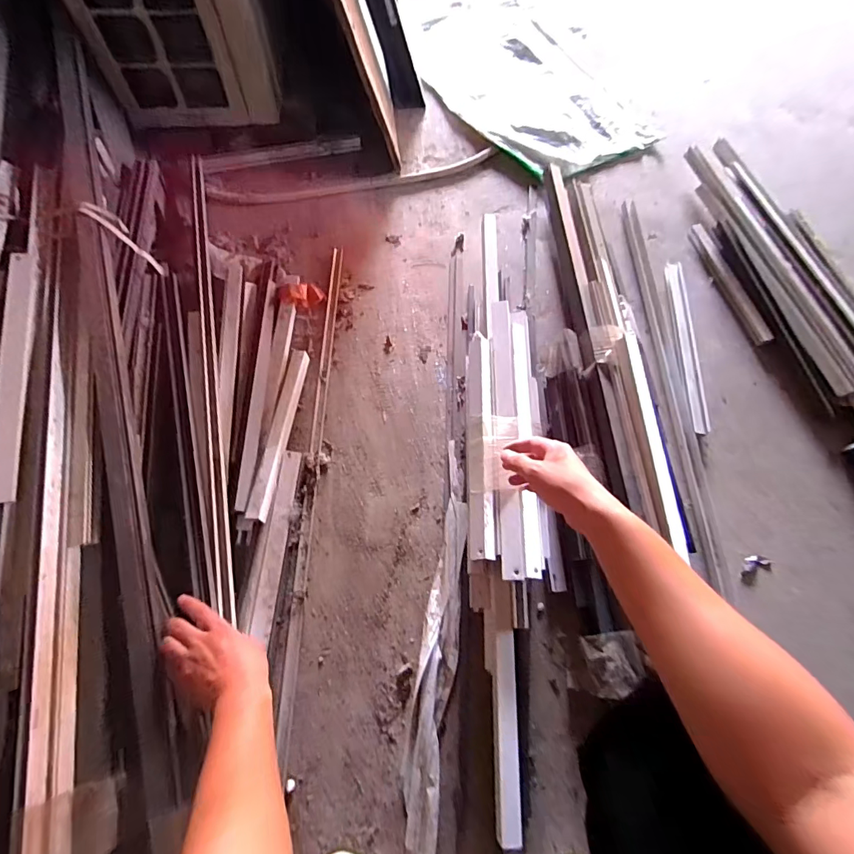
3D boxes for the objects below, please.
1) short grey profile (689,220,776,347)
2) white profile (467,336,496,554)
[{"bbox_3d":[0.662,-0.325,0.996,0.034,0.022,0.326,-12,68,-7],"label":"short grey profile"},{"bbox_3d":[0.082,0.017,0.704,0.036,0.029,0.356,2,67,-1],"label":"white profile"}]

